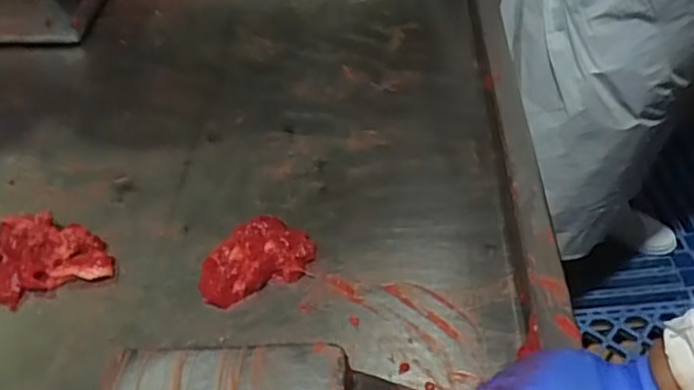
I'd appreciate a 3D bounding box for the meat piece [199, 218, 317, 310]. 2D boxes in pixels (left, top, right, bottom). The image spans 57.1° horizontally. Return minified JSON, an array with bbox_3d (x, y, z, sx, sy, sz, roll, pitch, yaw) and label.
[{"bbox_3d":[-0.103,0.066,0.694,0.124,0.030,0.085,-24,46,-18],"label":"meat piece"}]

